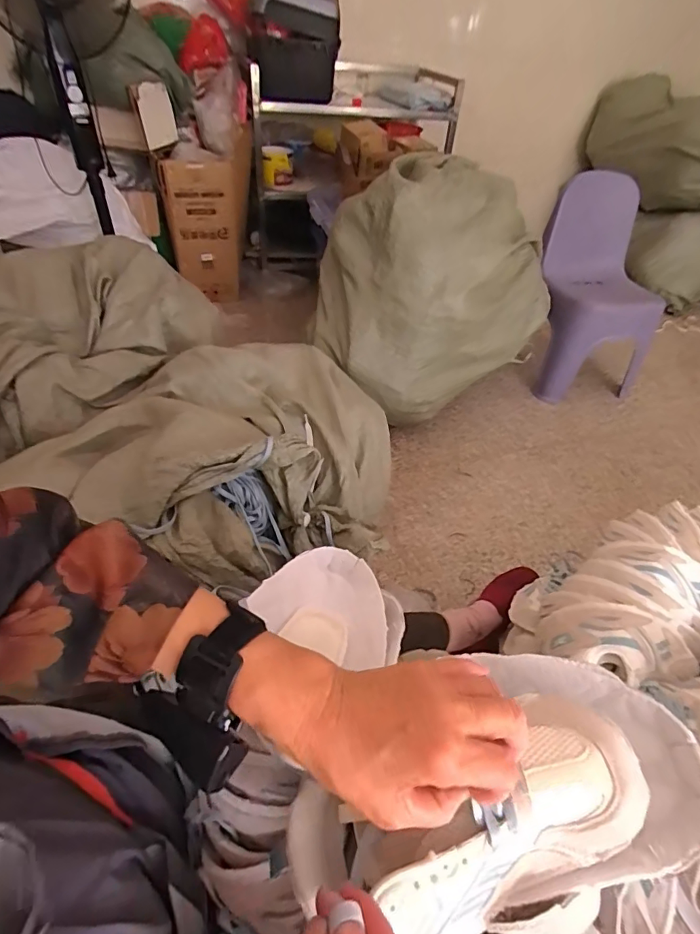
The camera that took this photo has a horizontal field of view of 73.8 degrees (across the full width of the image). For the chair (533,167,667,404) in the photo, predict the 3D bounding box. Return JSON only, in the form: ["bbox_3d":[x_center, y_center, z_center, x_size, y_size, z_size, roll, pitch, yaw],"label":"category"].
[{"bbox_3d":[0.732,-0.513,1.392,0.340,0.550,0.320,-4,46,-11],"label":"chair"}]

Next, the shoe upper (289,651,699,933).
[{"bbox_3d":[0.093,0.215,0.319,0.267,0.073,0.153,-17,49,-13],"label":"shoe upper"}]

